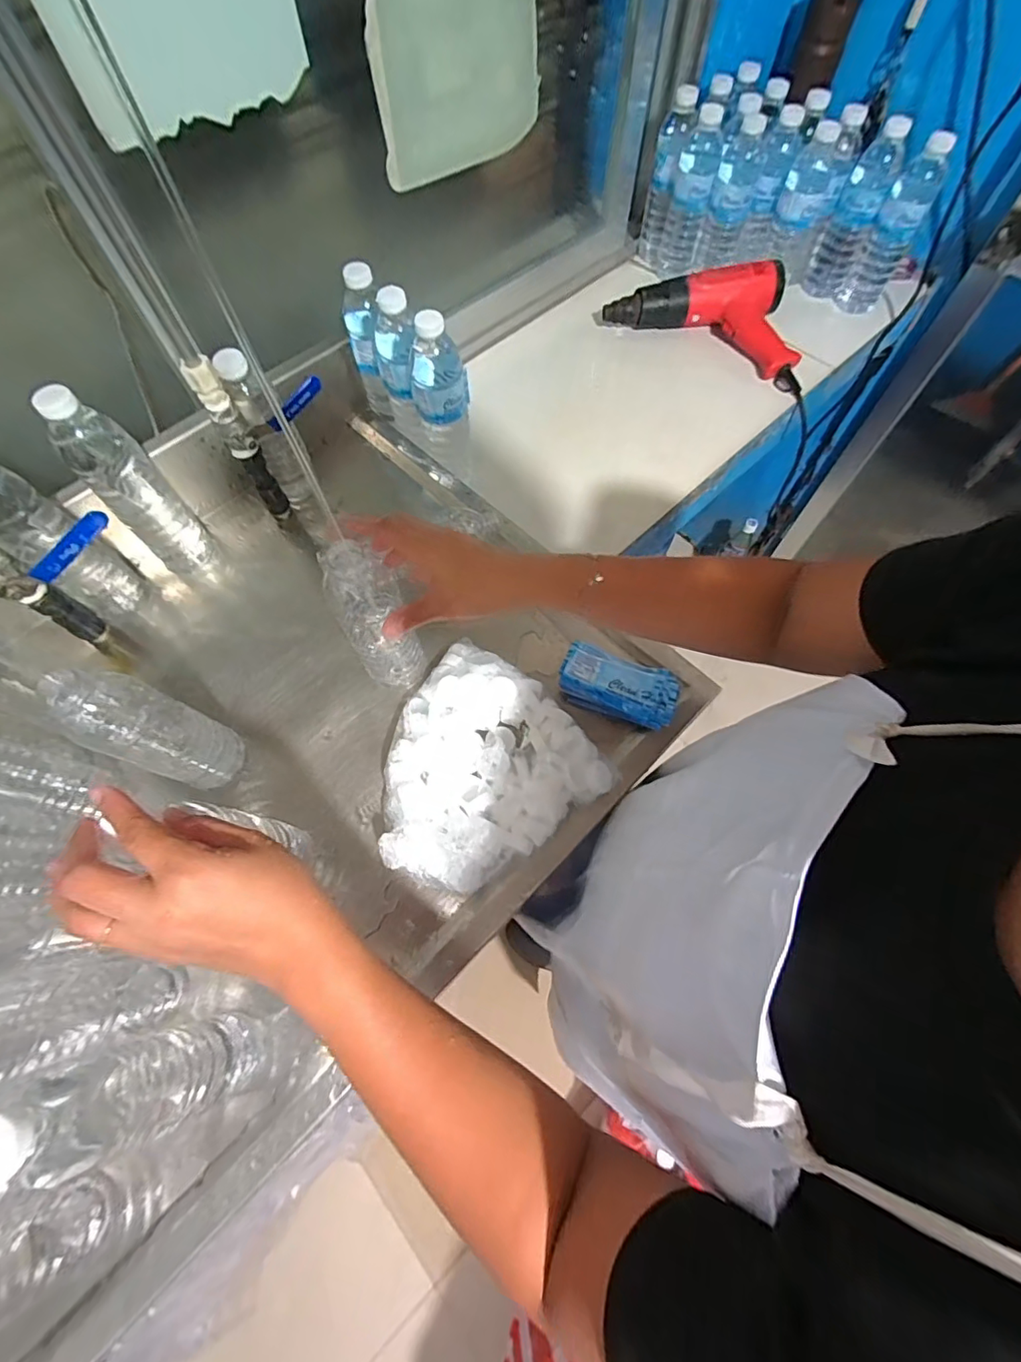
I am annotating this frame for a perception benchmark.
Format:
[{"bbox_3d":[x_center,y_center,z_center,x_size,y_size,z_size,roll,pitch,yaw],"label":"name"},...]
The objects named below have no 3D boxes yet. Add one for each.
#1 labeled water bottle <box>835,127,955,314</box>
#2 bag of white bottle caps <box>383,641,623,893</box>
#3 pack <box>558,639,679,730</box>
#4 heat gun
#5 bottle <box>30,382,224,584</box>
[{"bbox_3d":[0.572,-0.672,0.774,0.062,0.202,0.059,30,70,14],"label":"labeled water bottle"},{"bbox_3d":[-0.040,0.078,0.503,0.206,0.047,0.198,-37,70,-14],"label":"bag of white bottle caps"},{"bbox_3d":[0.113,0.004,0.546,0.121,0.017,0.068,19,68,10],"label":"pack"},{"bbox_3d":[0.329,-0.581,0.806,0.302,0.082,0.170,28,70,13],"label":"heat gun"},{"bbox_3d":[-0.388,-0.193,0.542,0.063,0.211,0.068,-39,71,-14],"label":"bottle"}]

